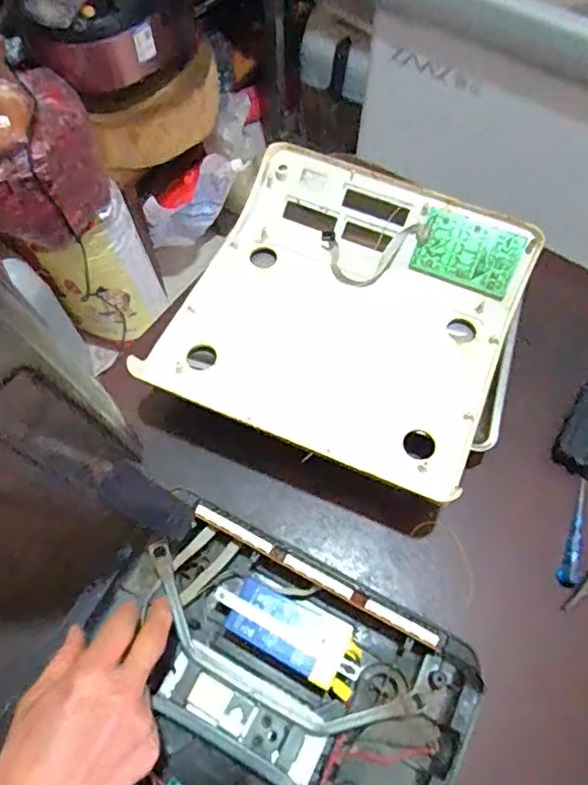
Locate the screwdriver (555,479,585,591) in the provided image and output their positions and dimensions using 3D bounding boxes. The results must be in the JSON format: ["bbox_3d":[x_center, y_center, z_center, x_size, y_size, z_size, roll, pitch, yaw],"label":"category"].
[{"bbox_3d":[0.283,0.138,0.557,0.017,0.014,0.113,23,65,11],"label":"screwdriver"}]

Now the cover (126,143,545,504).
[{"bbox_3d":[0.061,-0.087,0.604,0.341,0.056,0.349,22,65,11],"label":"cover"}]

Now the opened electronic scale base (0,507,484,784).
[{"bbox_3d":[-0.051,0.286,0.439,0.308,0.050,0.321,26,66,12],"label":"opened electronic scale base"}]

